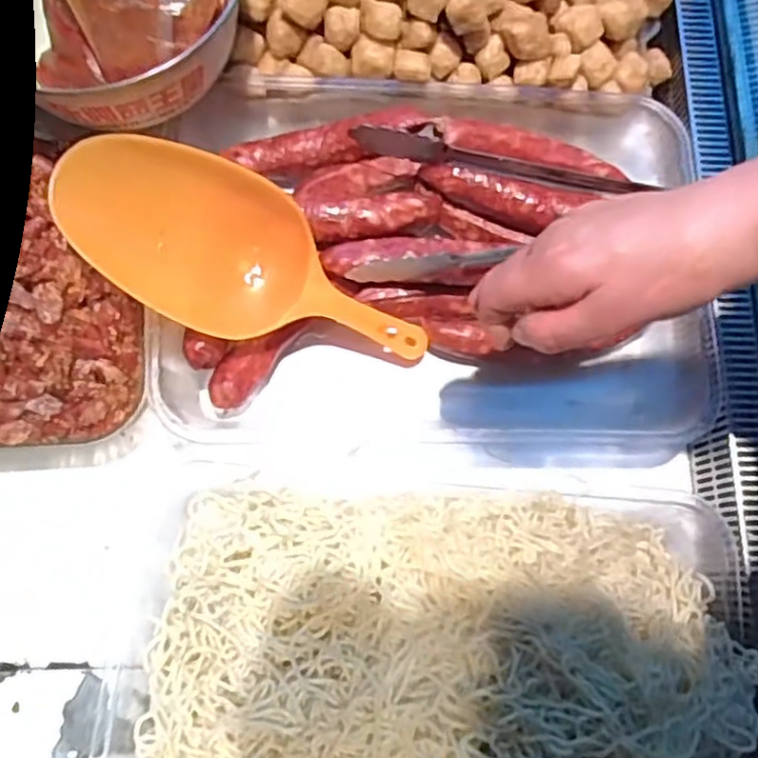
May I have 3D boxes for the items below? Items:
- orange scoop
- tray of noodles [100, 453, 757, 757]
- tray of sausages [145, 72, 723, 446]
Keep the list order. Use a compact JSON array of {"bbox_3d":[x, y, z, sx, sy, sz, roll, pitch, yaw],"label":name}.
[{"bbox_3d":[-0.090,-0.079,0.530,0.283,0.063,0.112,23,75,-23],"label":"orange scoop"},{"bbox_3d":[0.033,0.201,0.456,0.419,0.091,0.273,6,74,-2],"label":"tray of noodles"},{"bbox_3d":[0.045,-0.098,0.578,0.422,0.082,0.289,2,74,-3],"label":"tray of sausages"}]

